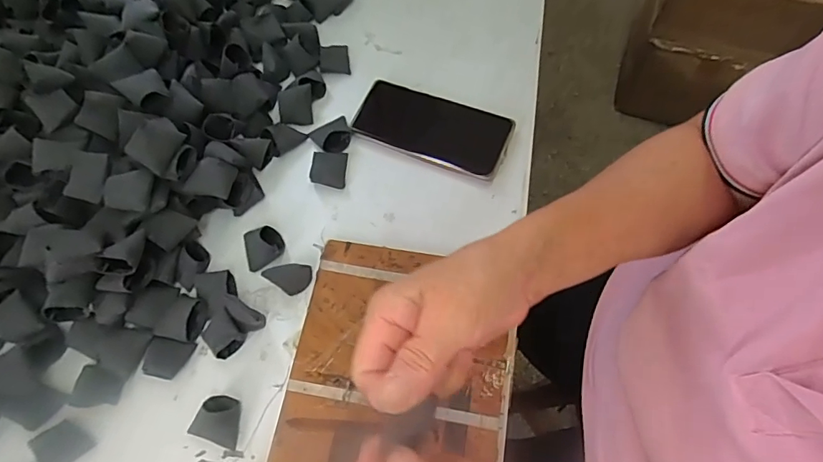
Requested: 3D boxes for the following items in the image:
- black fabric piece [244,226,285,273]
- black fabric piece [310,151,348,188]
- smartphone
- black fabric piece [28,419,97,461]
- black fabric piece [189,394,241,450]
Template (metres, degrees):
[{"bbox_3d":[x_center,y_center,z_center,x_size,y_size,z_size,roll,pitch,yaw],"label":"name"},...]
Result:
[{"bbox_3d":[-0.144,0.012,0.462,0.036,0.028,0.041,-23,66,-5],"label":"black fabric piece"},{"bbox_3d":[-0.084,-0.065,0.494,0.035,0.009,0.040,12,66,-18],"label":"black fabric piece"},{"bbox_3d":[0.018,-0.109,0.509,0.166,0.014,0.075,20,70,14],"label":"smartphone"},{"bbox_3d":[-0.297,0.181,0.411,0.044,0.004,0.035,-34,77,-14],"label":"black fabric piece"},{"bbox_3d":[-0.162,0.156,0.400,0.039,0.031,0.036,14,69,12],"label":"black fabric piece"}]

